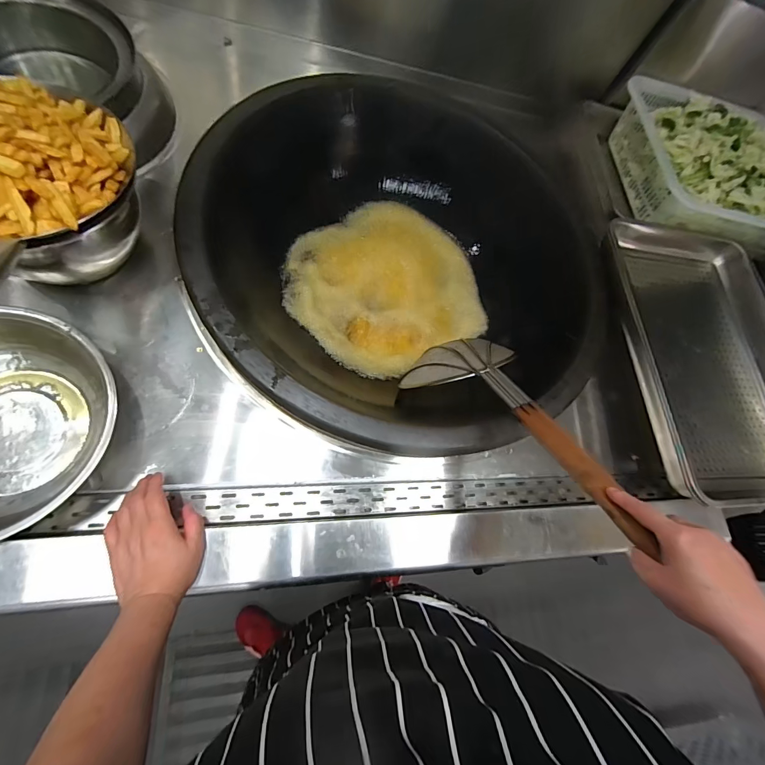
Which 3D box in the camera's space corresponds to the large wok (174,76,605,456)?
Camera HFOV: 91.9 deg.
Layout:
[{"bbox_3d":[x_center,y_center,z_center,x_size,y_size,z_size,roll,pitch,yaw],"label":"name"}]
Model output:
[{"bbox_3d":[0.039,-0.212,0.763,0.721,0.329,0.736,2,62,-3],"label":"large wok"}]

